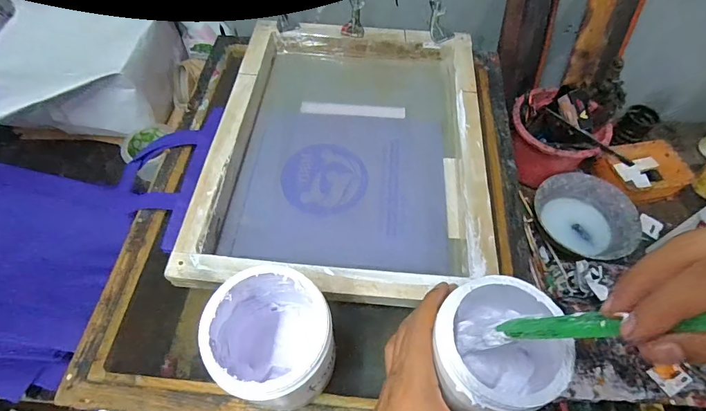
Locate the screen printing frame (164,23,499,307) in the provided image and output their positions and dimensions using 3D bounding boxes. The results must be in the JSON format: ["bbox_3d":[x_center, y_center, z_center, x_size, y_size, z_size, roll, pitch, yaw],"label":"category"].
[{"bbox_3d":[-0.005,-0.087,0.539,0.352,0.044,0.436,5,60,1],"label":"screen printing frame"}]

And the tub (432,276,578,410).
[{"bbox_3d":[0.113,0.121,0.325,0.102,0.086,0.094,1,60,-2],"label":"tub"}]

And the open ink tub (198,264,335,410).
[{"bbox_3d":[-0.069,0.127,0.352,0.097,0.142,0.095,1,60,-2],"label":"open ink tub"}]

